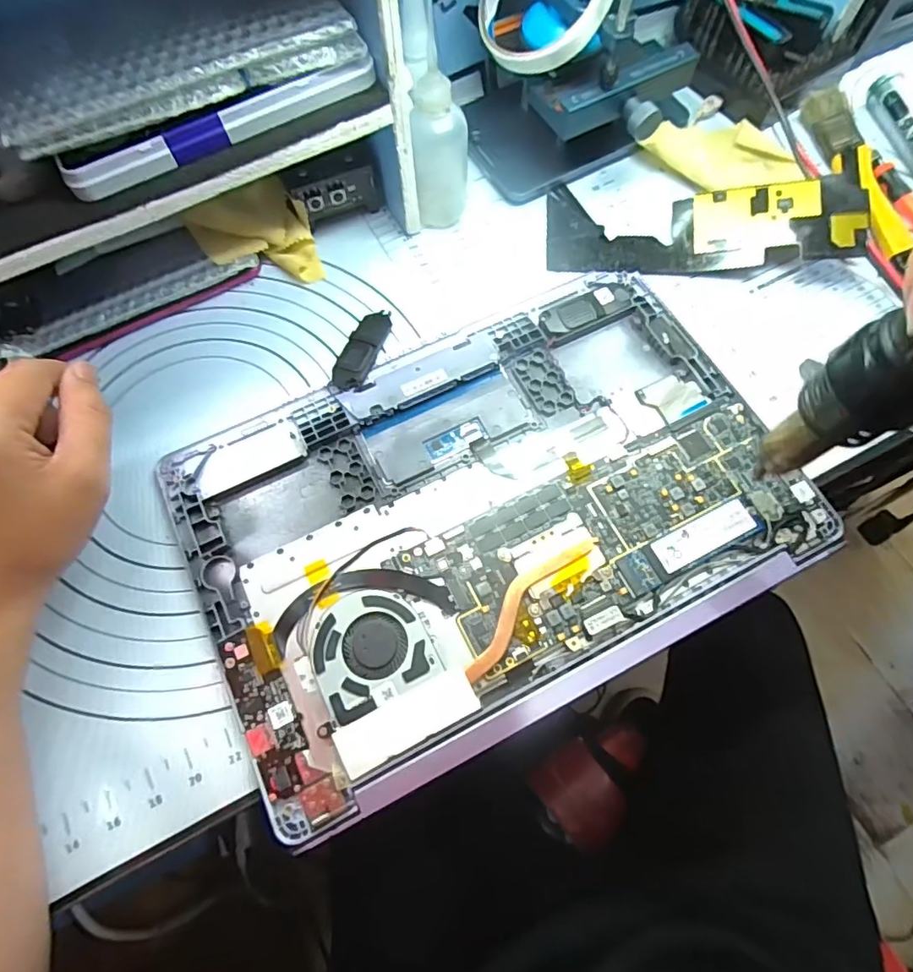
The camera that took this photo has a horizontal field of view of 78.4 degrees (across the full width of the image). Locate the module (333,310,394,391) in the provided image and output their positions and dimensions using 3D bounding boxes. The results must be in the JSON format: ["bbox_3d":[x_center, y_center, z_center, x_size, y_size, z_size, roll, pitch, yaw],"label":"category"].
[{"bbox_3d":[-0.058,-0.088,0.353,0.020,0.010,0.062,17,70,8],"label":"module"}]

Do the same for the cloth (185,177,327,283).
[{"bbox_3d":[-0.130,-0.161,0.370,0.070,0.040,0.061,-28,71,-9],"label":"cloth"}]

